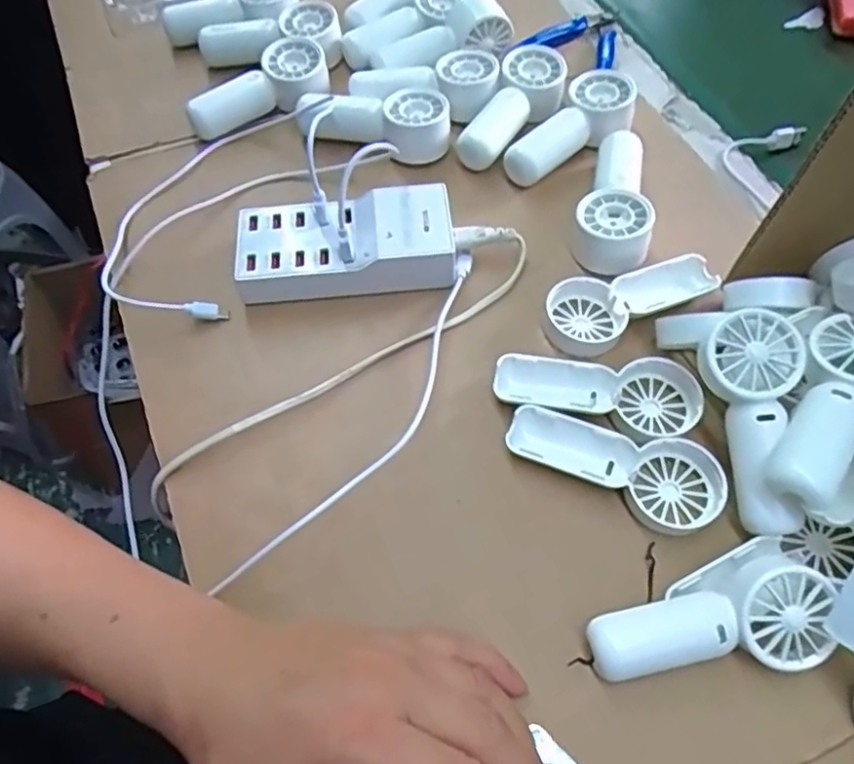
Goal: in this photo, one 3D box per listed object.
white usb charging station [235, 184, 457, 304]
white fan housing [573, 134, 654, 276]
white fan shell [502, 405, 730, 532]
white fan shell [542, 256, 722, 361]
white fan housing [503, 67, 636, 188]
[{"bbox_3d":[-0.051,-0.088,0.414,0.134,0.033,0.063,-3,60,-1],"label":"white usb charging station"},{"bbox_3d":[0.126,-0.119,0.429,0.045,0.033,0.112,14,61,9],"label":"white fan housing"},{"bbox_3d":[0.097,0.045,0.344,0.110,0.015,0.046,14,61,8],"label":"white fan shell"},{"bbox_3d":[0.122,-0.051,0.401,0.112,0.017,0.046,-25,63,-13],"label":"white fan shell"},{"bbox_3d":[0.106,-0.176,0.463,0.046,0.035,0.110,36,67,19],"label":"white fan housing"}]

